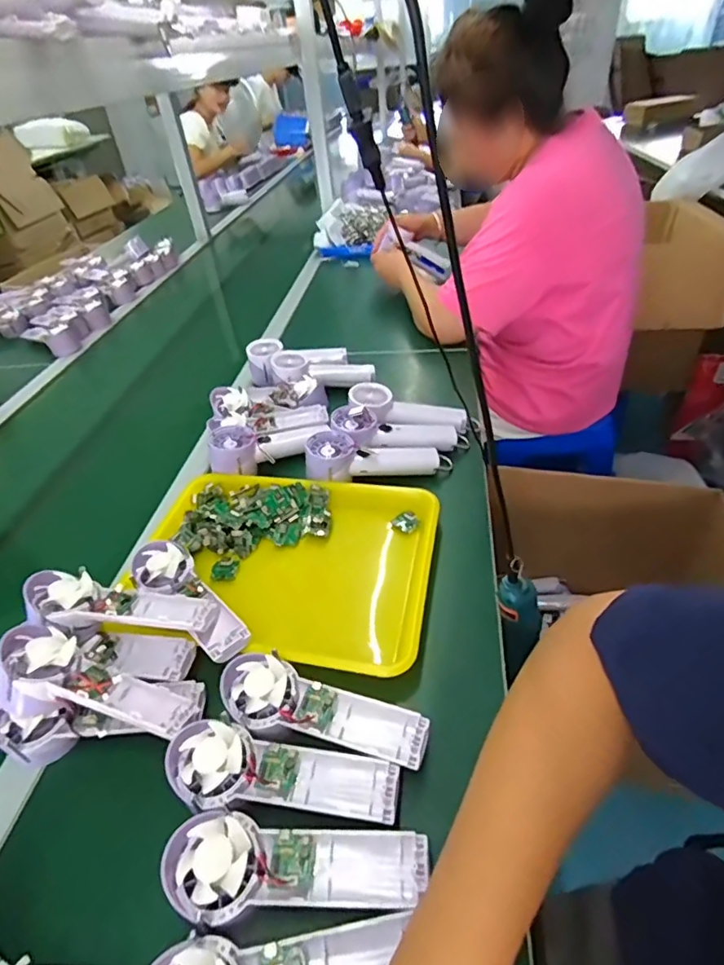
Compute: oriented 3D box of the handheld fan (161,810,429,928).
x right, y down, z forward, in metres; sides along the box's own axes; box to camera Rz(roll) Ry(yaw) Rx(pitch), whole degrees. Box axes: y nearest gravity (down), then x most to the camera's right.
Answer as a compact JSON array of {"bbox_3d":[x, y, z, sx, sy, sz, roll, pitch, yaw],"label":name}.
[{"bbox_3d":[-0.044,0.263,0.352,0.172,0.034,0.057,-4,41,3],"label":"handheld fan"}]

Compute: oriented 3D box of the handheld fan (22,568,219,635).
[{"bbox_3d":[-0.232,0.119,0.496,0.172,0.052,0.063,-1,41,7],"label":"handheld fan"}]

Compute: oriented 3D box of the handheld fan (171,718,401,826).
[{"bbox_3d":[-0.060,0.223,0.398,0.173,0.035,0.058,-1,41,7],"label":"handheld fan"}]

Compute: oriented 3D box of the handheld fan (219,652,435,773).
[{"bbox_3d":[-0.034,0.191,0.432,0.175,0.031,0.057,10,44,18],"label":"handheld fan"}]

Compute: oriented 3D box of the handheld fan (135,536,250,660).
[{"bbox_3d":[-0.181,0.124,0.528,0.063,0.036,0.179,-31,46,-25],"label":"handheld fan"}]

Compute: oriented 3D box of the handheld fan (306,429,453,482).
[{"bbox_3d":[0.025,-0.031,0.689,0.200,0.042,0.071,3,41,-7],"label":"handheld fan"}]

